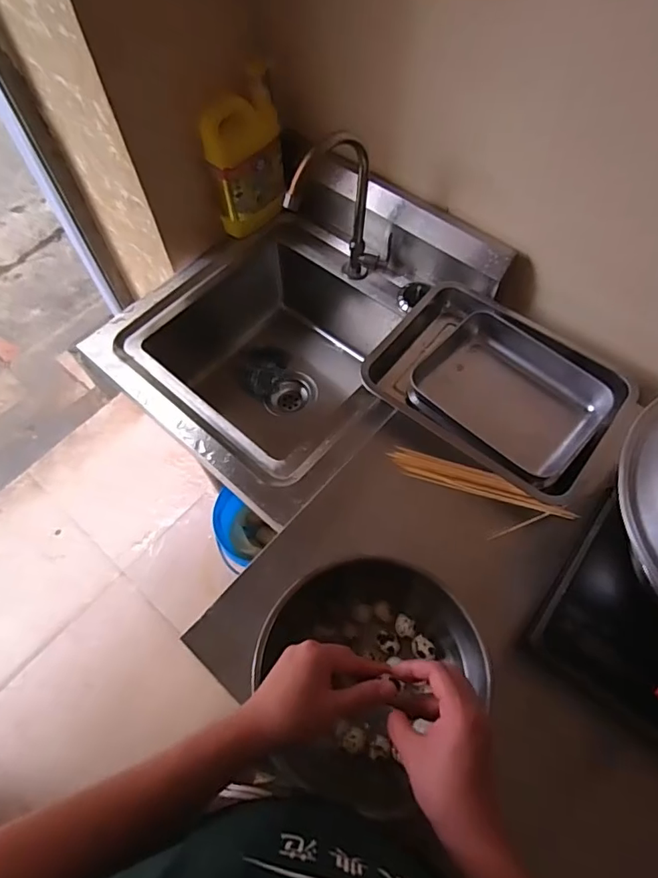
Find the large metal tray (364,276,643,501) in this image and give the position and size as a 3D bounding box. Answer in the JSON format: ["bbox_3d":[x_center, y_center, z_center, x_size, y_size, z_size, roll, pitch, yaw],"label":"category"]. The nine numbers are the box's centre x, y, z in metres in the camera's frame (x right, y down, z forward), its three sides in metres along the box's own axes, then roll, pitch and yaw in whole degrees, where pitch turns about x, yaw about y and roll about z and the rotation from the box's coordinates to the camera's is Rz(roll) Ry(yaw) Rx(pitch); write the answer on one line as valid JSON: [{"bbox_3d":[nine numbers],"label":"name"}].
[{"bbox_3d":[0.256,-0.084,0.794,0.348,0.076,0.250,36,69,15],"label":"large metal tray"}]

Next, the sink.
[{"bbox_3d":[-0.062,-0.177,0.944,0.488,0.331,0.558,39,70,19],"label":"sink"}]

